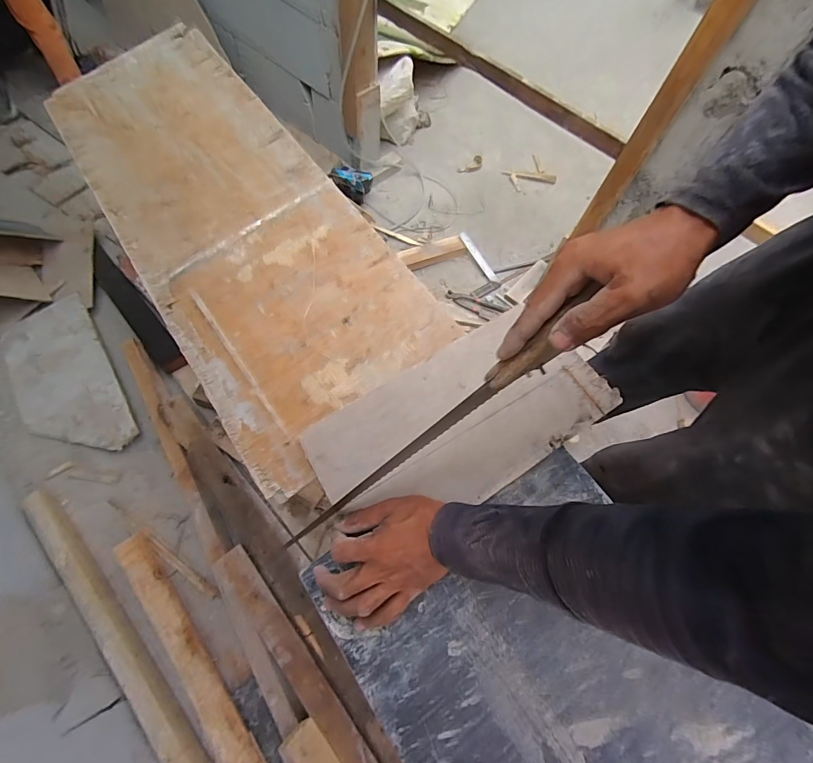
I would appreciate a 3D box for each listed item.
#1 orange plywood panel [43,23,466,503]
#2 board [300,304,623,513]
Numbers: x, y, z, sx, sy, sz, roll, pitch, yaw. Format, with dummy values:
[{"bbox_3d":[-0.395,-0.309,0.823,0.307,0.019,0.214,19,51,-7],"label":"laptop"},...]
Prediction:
[{"bbox_3d":[-0.284,-0.272,0.639,0.320,0.020,0.838,-32,73,-17],"label":"orange plywood panel"},{"bbox_3d":[0.063,0.045,0.501,0.347,0.016,0.178,-32,73,-9],"label":"board"}]

